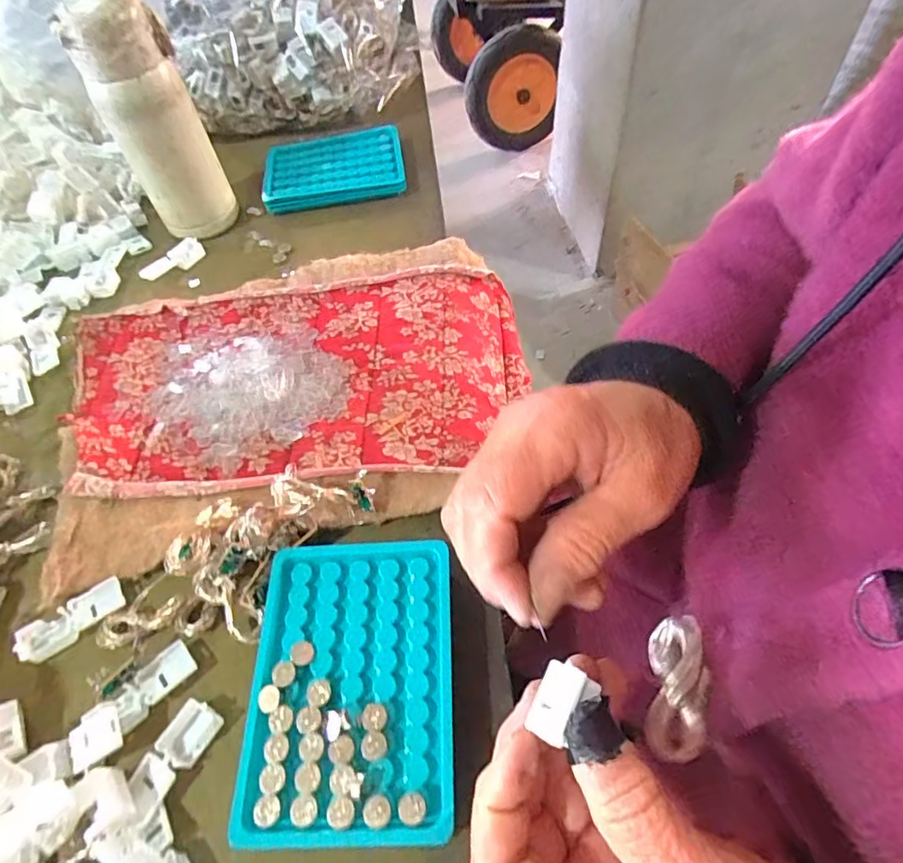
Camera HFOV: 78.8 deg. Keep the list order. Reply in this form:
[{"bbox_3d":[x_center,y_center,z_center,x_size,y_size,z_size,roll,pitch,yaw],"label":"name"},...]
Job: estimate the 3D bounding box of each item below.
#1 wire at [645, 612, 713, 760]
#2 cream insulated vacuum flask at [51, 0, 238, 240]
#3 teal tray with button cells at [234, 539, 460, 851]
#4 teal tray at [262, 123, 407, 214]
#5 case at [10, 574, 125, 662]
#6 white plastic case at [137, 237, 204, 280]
[{"bbox_3d":[0.095,0.107,0.231,0.021,0.021,0.054,9,57,11],"label":"wire"},{"bbox_3d":[-0.239,-0.250,0.444,0.065,0.160,0.057,6,58,9],"label":"cream insulated vacuum flask"},{"bbox_3d":[-0.048,0.121,0.269,0.094,0.025,0.130,-4,57,3],"label":"teal tray with button cells"},{"bbox_3d":[-0.114,-0.255,0.530,0.133,0.023,0.094,-9,57,-1],"label":"teal tray"},{"bbox_3d":[-0.211,0.104,0.304,0.055,0.006,0.022,-32,60,-15],"label":"case"},{"bbox_3d":[-0.244,-0.149,0.480,0.013,0.017,0.056,36,67,25],"label":"white plastic case"}]

